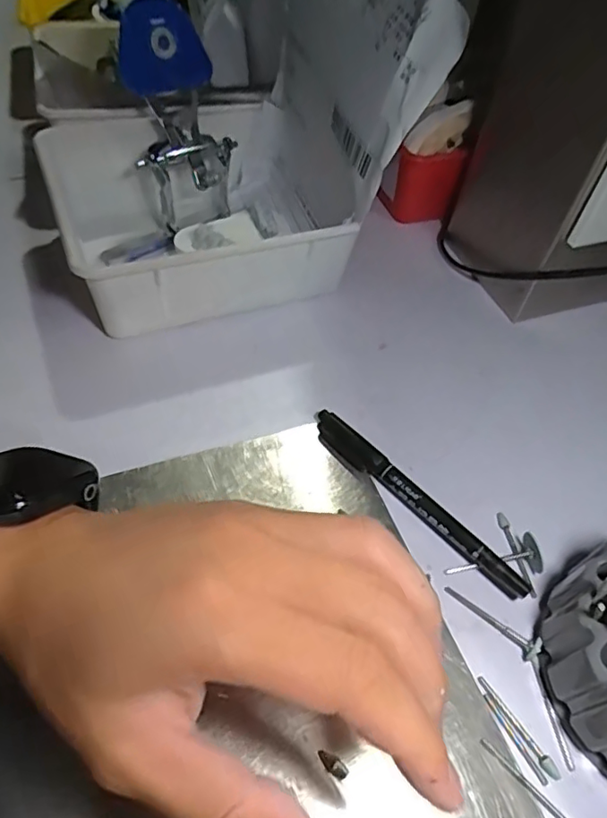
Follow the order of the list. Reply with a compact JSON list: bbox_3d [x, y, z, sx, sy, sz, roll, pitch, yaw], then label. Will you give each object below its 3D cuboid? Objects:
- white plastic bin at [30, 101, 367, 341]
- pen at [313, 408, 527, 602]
[{"bbox_3d":[-0.069,-0.128,0.379,0.167,0.067,0.152,-14,55,-17],"label":"white plastic bin"},{"bbox_3d":[0.057,0.046,0.296,0.134,0.015,0.013,40,58,22],"label":"pen"}]

